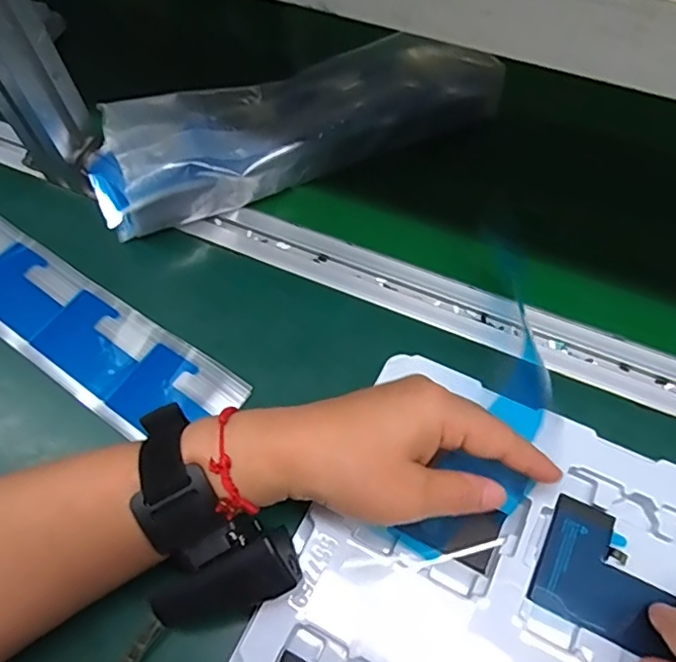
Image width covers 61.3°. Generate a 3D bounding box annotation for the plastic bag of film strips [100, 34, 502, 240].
[{"bbox_3d":[-0.032,-0.162,0.448,0.320,0.058,0.090,-19,61,-8],"label":"plastic bag of film strips"}]

